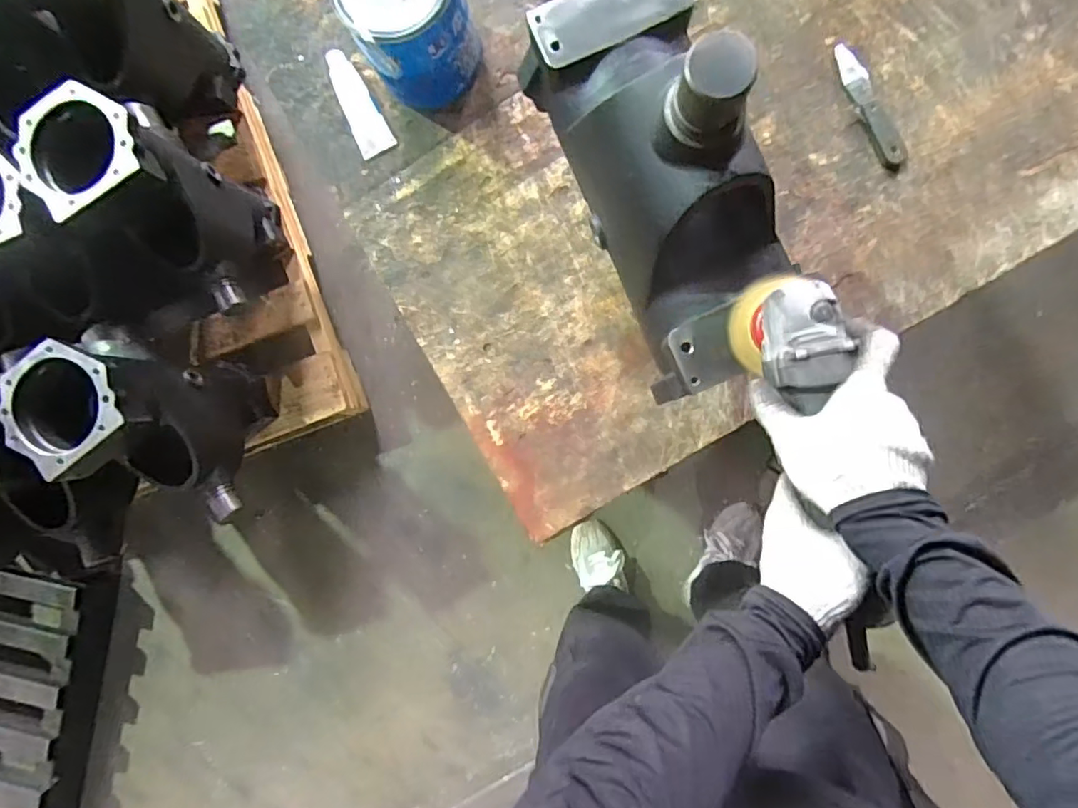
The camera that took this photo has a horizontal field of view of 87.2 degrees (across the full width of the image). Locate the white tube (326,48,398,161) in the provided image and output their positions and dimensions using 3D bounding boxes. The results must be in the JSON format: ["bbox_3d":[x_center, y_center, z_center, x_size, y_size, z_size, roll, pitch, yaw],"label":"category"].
[{"bbox_3d":[-0.265,-0.433,0.818,0.051,0.024,0.151,-29,88,4],"label":"white tube"}]

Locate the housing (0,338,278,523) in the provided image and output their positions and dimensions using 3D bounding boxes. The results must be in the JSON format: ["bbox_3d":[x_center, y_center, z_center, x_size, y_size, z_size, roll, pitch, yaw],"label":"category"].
[{"bbox_3d":[-0.660,0.063,1.048,0.189,0.426,0.313,-28,87,4],"label":"housing"}]

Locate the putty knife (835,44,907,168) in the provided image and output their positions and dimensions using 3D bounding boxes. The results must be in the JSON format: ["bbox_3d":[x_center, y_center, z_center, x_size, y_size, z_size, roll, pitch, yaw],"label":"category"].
[{"bbox_3d":[0.448,-0.406,0.767,0.036,0.016,0.178,-27,88,4],"label":"putty knife"}]

